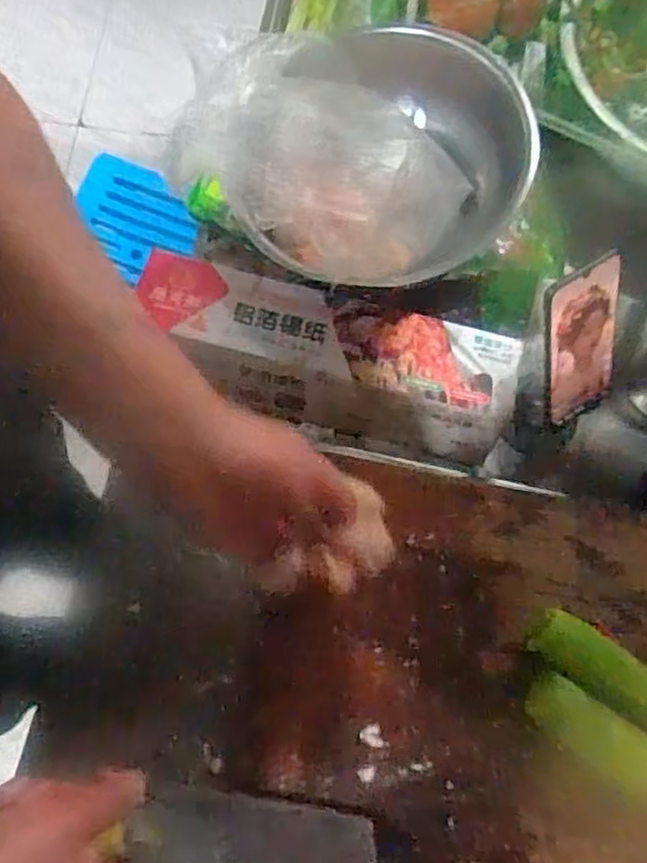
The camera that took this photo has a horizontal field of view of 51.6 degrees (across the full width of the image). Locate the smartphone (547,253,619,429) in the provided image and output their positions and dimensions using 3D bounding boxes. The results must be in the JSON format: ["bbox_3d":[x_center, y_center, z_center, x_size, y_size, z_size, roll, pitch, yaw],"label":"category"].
[{"bbox_3d":[0.207,-0.069,0.534,0.069,0.152,0.013,-26,44,-6],"label":"smartphone"}]

